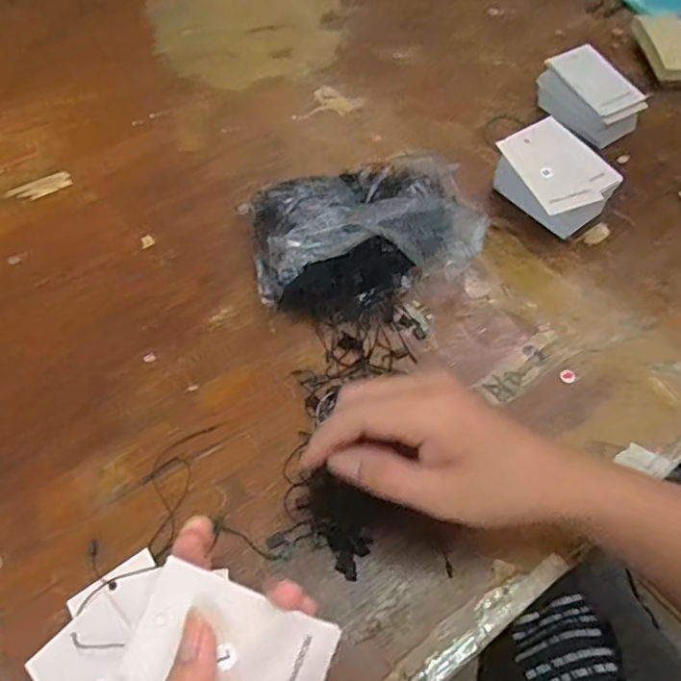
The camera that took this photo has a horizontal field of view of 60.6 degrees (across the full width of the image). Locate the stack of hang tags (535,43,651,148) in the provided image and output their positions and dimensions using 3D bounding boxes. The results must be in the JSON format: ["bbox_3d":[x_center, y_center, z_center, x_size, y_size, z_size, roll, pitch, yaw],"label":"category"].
[{"bbox_3d":[0.241,-0.232,0.552,0.059,0.046,0.091,-28,64,-18],"label":"stack of hang tags"}]

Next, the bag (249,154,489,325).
[{"bbox_3d":[0.022,-0.083,0.448,0.172,0.058,0.122,-9,59,-7],"label":"bag"}]

